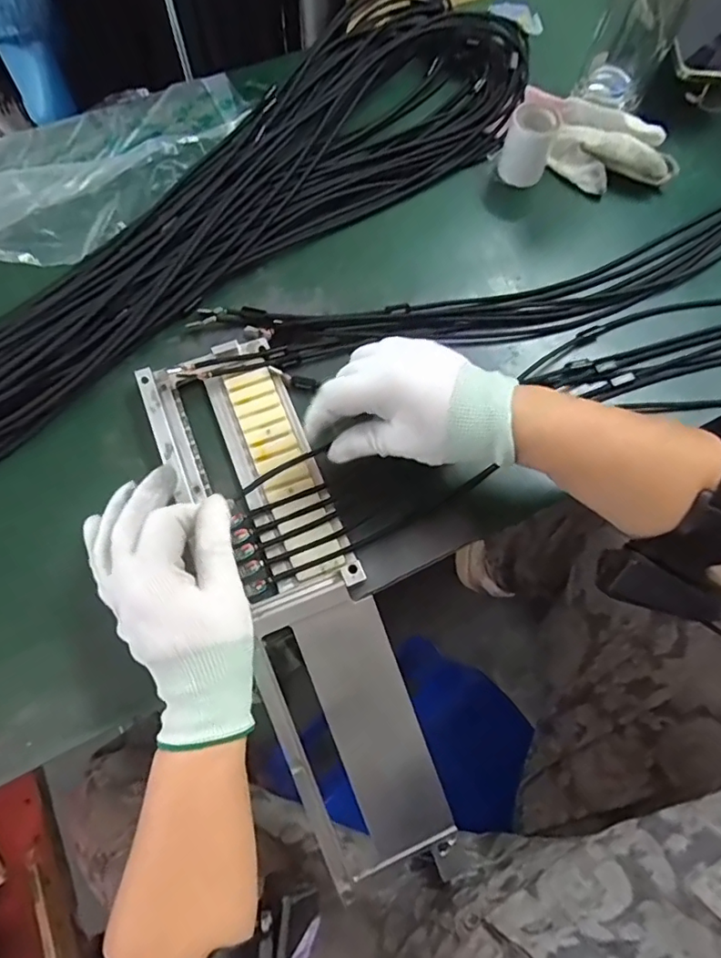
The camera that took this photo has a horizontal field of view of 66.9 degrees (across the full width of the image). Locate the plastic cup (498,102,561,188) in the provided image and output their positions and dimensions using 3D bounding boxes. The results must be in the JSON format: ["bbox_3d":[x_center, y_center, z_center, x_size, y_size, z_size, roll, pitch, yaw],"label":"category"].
[{"bbox_3d":[0.145,-0.291,0.476,0.041,0.044,0.042,17,71,4],"label":"plastic cup"}]

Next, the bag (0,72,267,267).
[{"bbox_3d":[-0.243,-0.268,0.457,0.352,0.042,0.155,-28,74,-12],"label":"bag"}]

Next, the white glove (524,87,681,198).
[{"bbox_3d":[0.212,-0.310,0.497,0.149,0.030,0.084,40,74,11],"label":"white glove"}]

